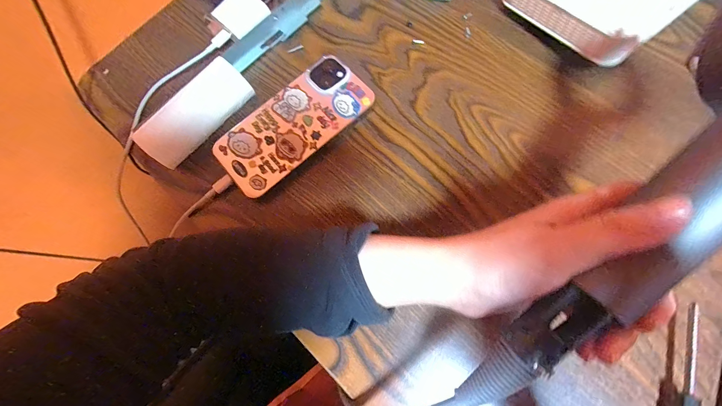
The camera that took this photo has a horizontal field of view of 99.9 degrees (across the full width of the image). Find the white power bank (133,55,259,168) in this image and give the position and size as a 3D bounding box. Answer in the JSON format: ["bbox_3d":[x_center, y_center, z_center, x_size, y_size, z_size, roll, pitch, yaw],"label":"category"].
[{"bbox_3d":[-0.145,-0.079,0.266,0.036,0.025,0.101,37,80,9],"label":"white power bank"}]

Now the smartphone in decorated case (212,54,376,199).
[{"bbox_3d":[-0.059,-0.071,0.273,0.141,0.009,0.067,-41,79,-8],"label":"smartphone in decorated case"}]

